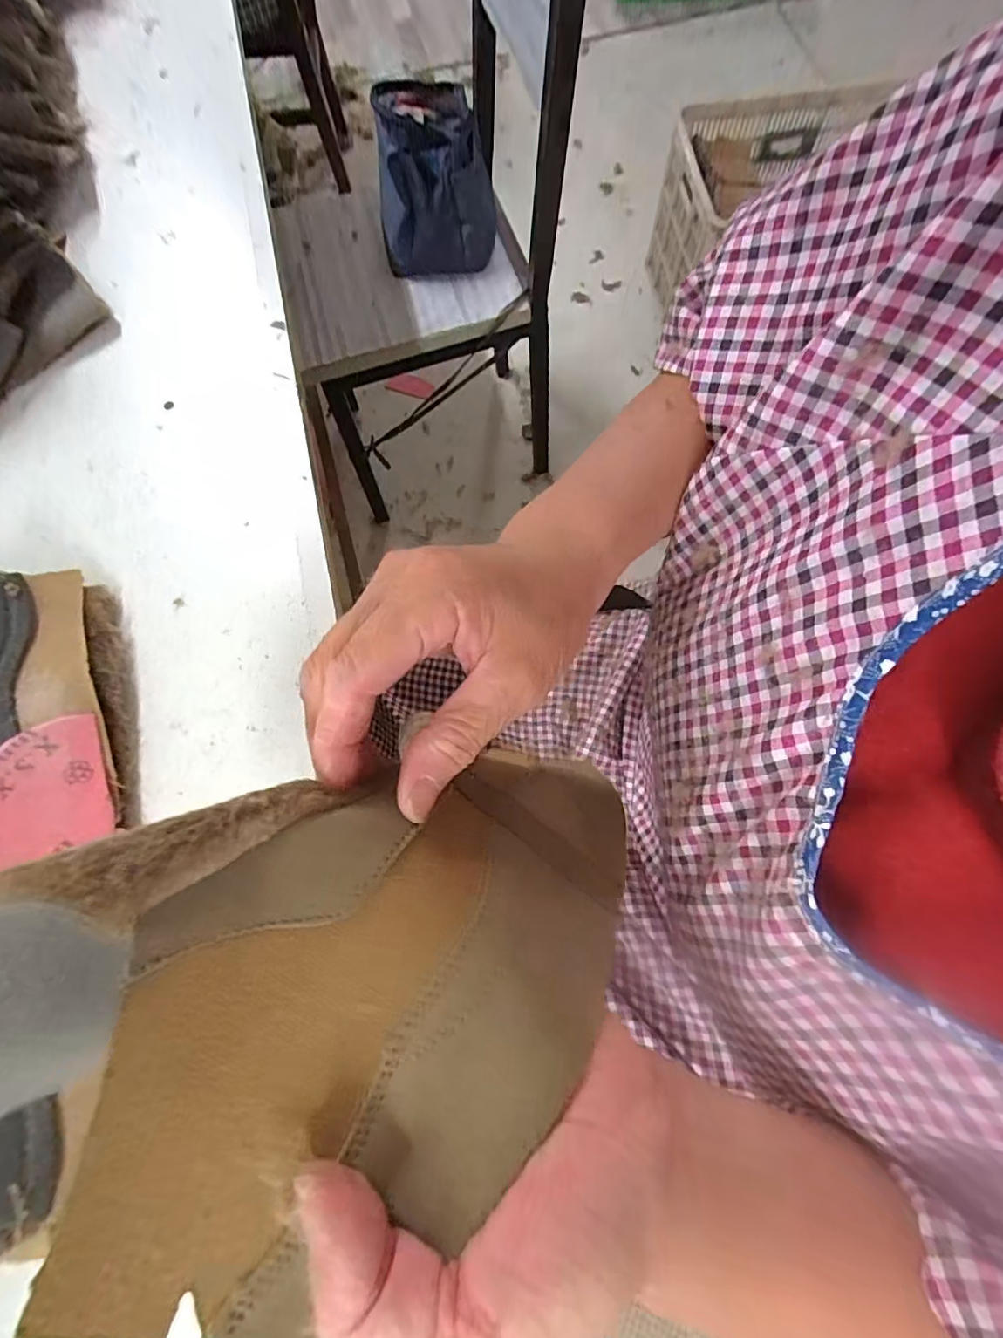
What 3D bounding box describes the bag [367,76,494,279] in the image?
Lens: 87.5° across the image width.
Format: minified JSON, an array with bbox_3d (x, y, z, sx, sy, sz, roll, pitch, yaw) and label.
[{"bbox_3d":[-0.105,-0.763,0.823,0.180,0.142,0.198,-5,73,-1],"label":"bag"}]

